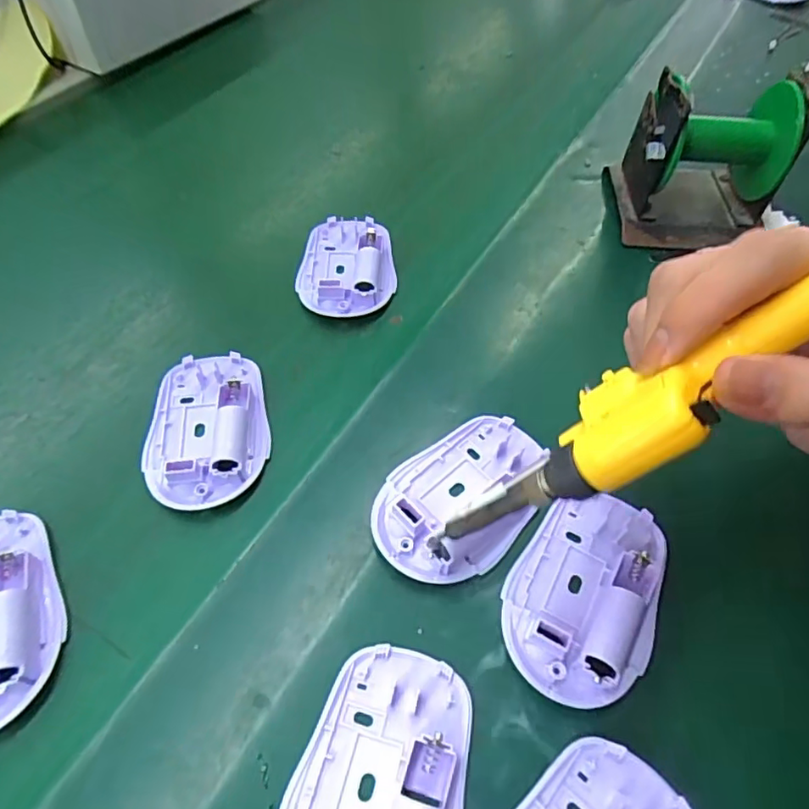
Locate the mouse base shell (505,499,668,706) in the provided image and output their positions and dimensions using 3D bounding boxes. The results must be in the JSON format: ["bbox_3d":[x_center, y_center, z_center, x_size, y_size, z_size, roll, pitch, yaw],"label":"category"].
[{"bbox_3d":[0.078,0.079,0.249,0.060,0.014,0.090,18,56,14],"label":"mouse base shell"}]

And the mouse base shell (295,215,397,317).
[{"bbox_3d":[-0.038,-0.091,0.374,0.061,0.023,0.087,-6,53,-3],"label":"mouse base shell"}]

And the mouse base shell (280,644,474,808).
[{"bbox_3d":[-0.010,0.138,0.205,0.060,0.016,0.096,9,54,8],"label":"mouse base shell"}]

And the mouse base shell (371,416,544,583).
[{"bbox_3d":[0.028,0.042,0.276,0.062,0.011,0.095,31,60,22],"label":"mouse base shell"}]

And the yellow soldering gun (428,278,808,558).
[{"bbox_3d":[0.098,-0.012,0.177,0.240,0.023,0.038,-37,50,24],"label":"yellow soldering gun"}]

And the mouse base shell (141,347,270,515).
[{"bbox_3d":[-0.103,0.010,0.300,0.060,0.015,0.092,-3,53,-1],"label":"mouse base shell"}]

